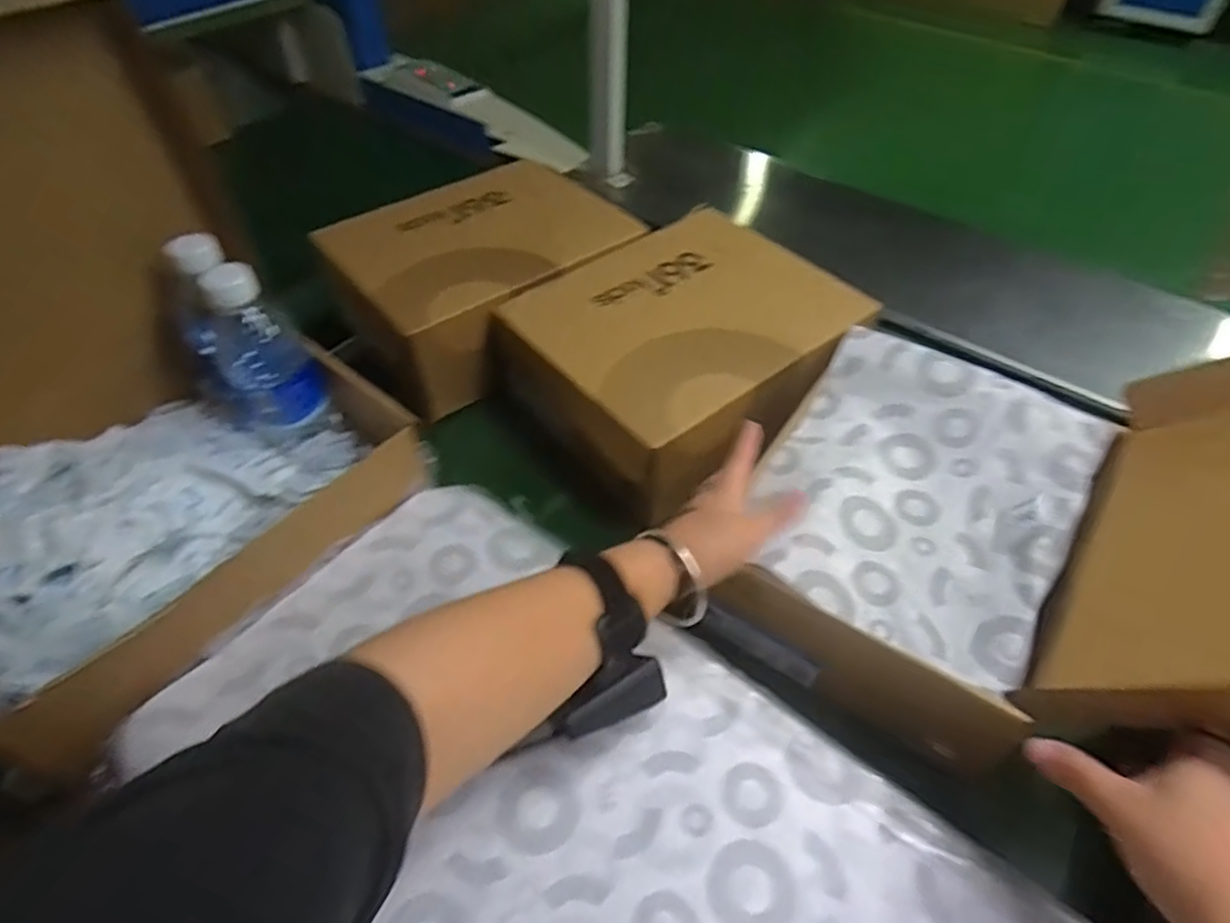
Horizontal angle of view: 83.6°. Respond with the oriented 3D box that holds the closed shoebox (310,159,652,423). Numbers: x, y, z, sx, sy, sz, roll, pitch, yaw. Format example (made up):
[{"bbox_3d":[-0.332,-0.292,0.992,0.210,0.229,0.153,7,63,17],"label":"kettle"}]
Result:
[{"bbox_3d":[-0.144,-0.197,0.751,0.274,0.126,0.197,-34,57,-25],"label":"closed shoebox"}]

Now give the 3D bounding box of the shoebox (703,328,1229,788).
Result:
[{"bbox_3d":[0.279,0.022,0.468,0.353,0.284,0.288,18,52,16],"label":"shoebox"}]

